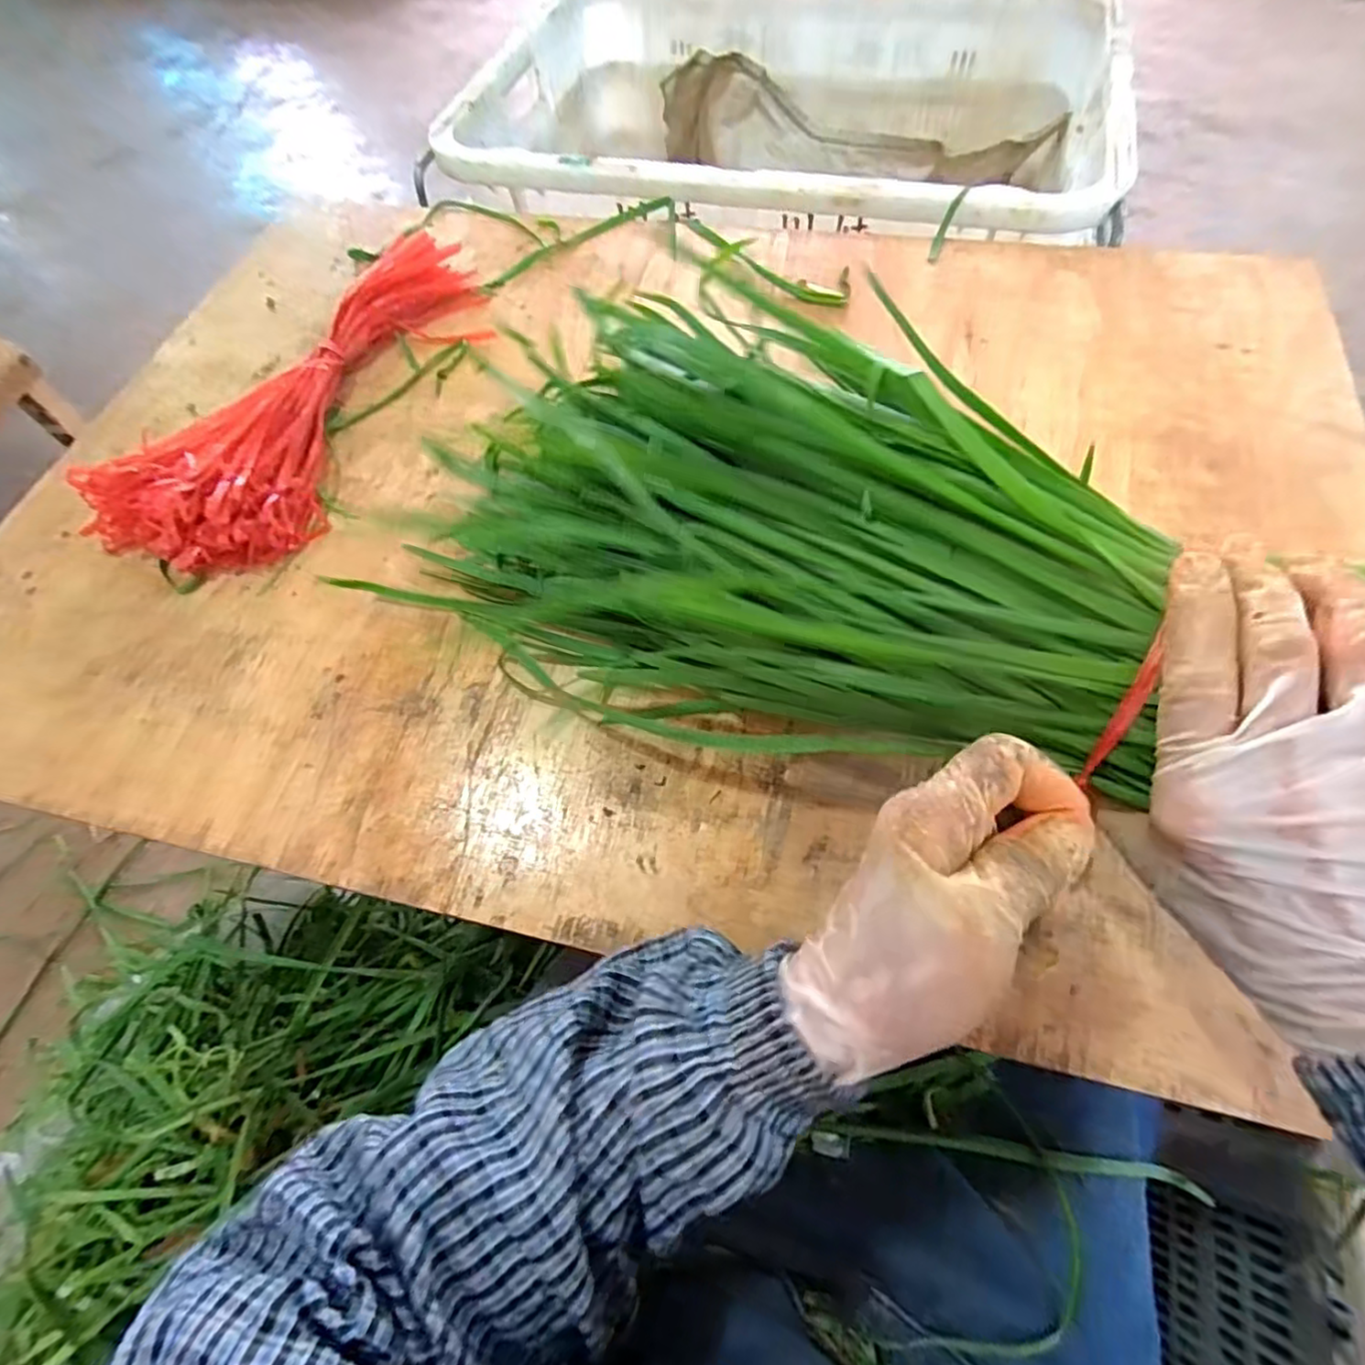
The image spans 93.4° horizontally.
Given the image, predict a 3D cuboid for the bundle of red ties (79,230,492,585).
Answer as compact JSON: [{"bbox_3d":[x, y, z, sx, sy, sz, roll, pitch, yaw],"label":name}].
[{"bbox_3d":[-0.265,-0.223,0.474,0.142,0.049,0.349,21,66,15],"label":"bundle of red ties"}]

